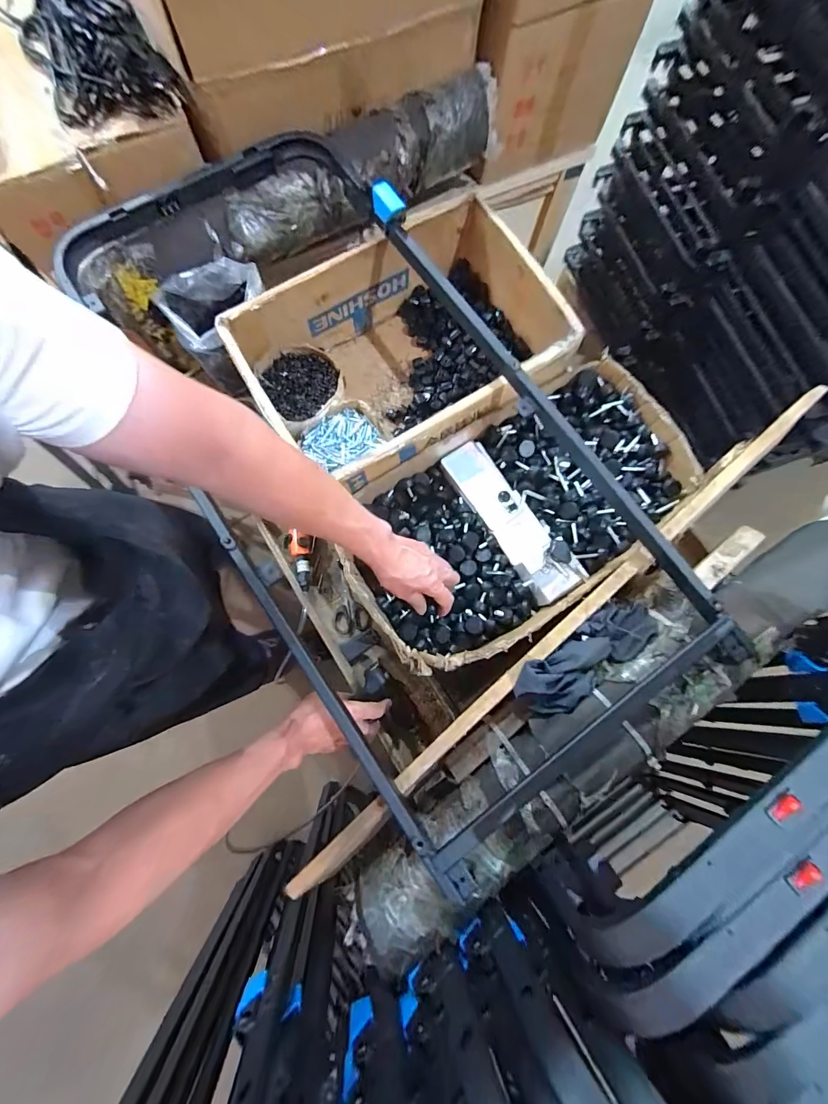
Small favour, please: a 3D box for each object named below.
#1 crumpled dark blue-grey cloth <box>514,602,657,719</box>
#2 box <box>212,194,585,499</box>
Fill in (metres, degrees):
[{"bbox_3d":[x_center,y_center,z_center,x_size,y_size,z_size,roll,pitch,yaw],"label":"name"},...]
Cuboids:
[{"bbox_3d":[0.250,0.145,0.549,0.236,0.046,0.086,-31,81,-7],"label":"crumpled dark blue-grey cloth"},{"bbox_3d":[-0.008,-0.363,0.732,0.497,0.185,0.396,-41,82,-8],"label":"box"}]

